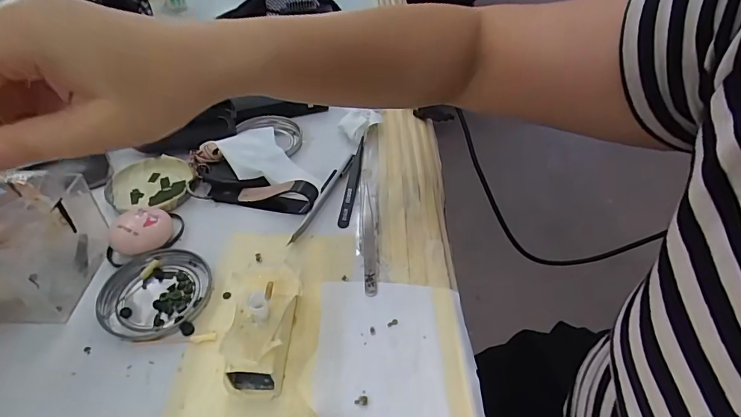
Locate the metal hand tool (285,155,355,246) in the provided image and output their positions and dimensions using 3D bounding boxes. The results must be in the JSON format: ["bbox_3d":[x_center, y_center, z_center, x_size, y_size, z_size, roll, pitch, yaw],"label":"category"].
[{"bbox_3d":[-0.043,-0.013,0.404,0.008,0.008,0.131,15,46,14],"label":"metal hand tool"}]

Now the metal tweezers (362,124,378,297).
[{"bbox_3d":[-0.001,-0.012,0.412,0.015,0.012,0.224,1,44,0],"label":"metal tweezers"}]

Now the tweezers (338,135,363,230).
[{"bbox_3d":[-0.017,-0.032,0.422,0.011,0.013,0.121,5,44,4],"label":"tweezers"}]

